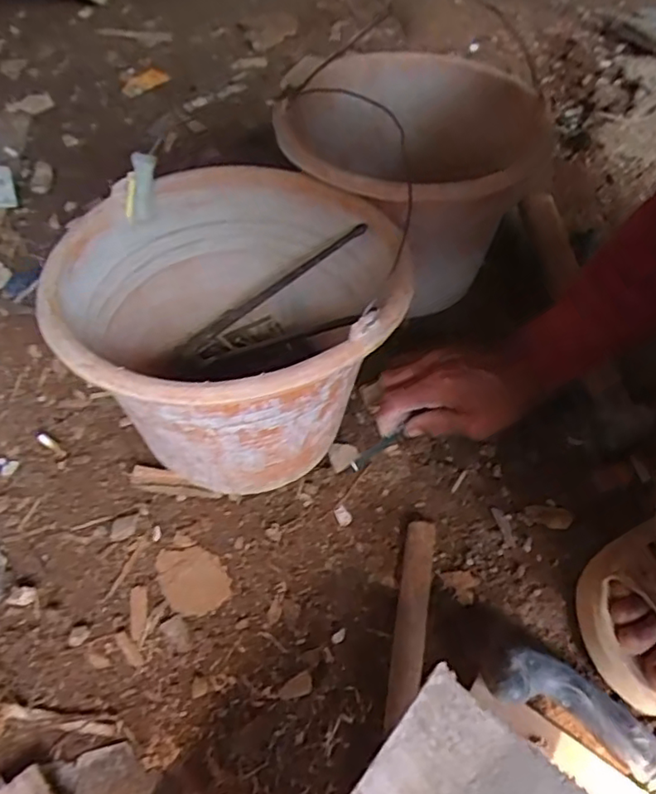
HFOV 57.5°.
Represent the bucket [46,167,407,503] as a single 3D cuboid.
[{"bbox_3d":[-0.077,-0.049,0.521,0.256,0.183,0.260,2,51,-3],"label":"bucket"}]

